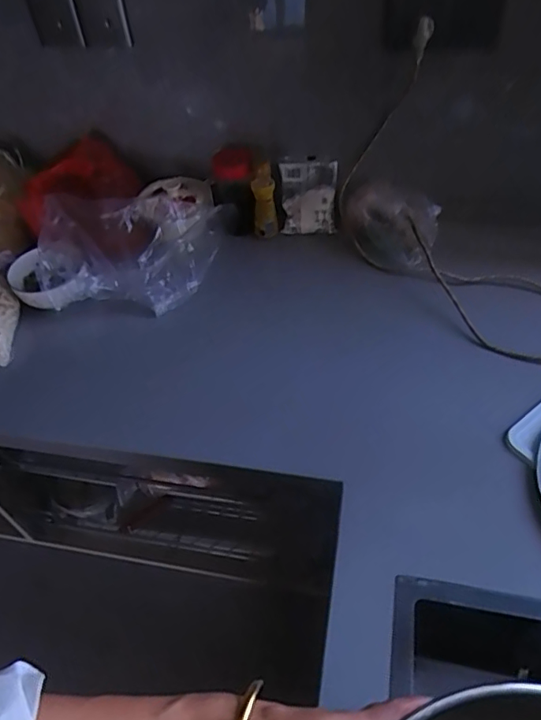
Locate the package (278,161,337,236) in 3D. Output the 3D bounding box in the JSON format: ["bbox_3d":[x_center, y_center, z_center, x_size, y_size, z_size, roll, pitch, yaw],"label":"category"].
[{"bbox_3d":[0.075,-0.315,1.041,0.106,0.133,0.033,3,17,12],"label":"package"}]

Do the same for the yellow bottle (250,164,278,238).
[{"bbox_3d":[-0.013,-0.302,1.022,0.042,0.146,0.031,-5,49,1],"label":"yellow bottle"}]

